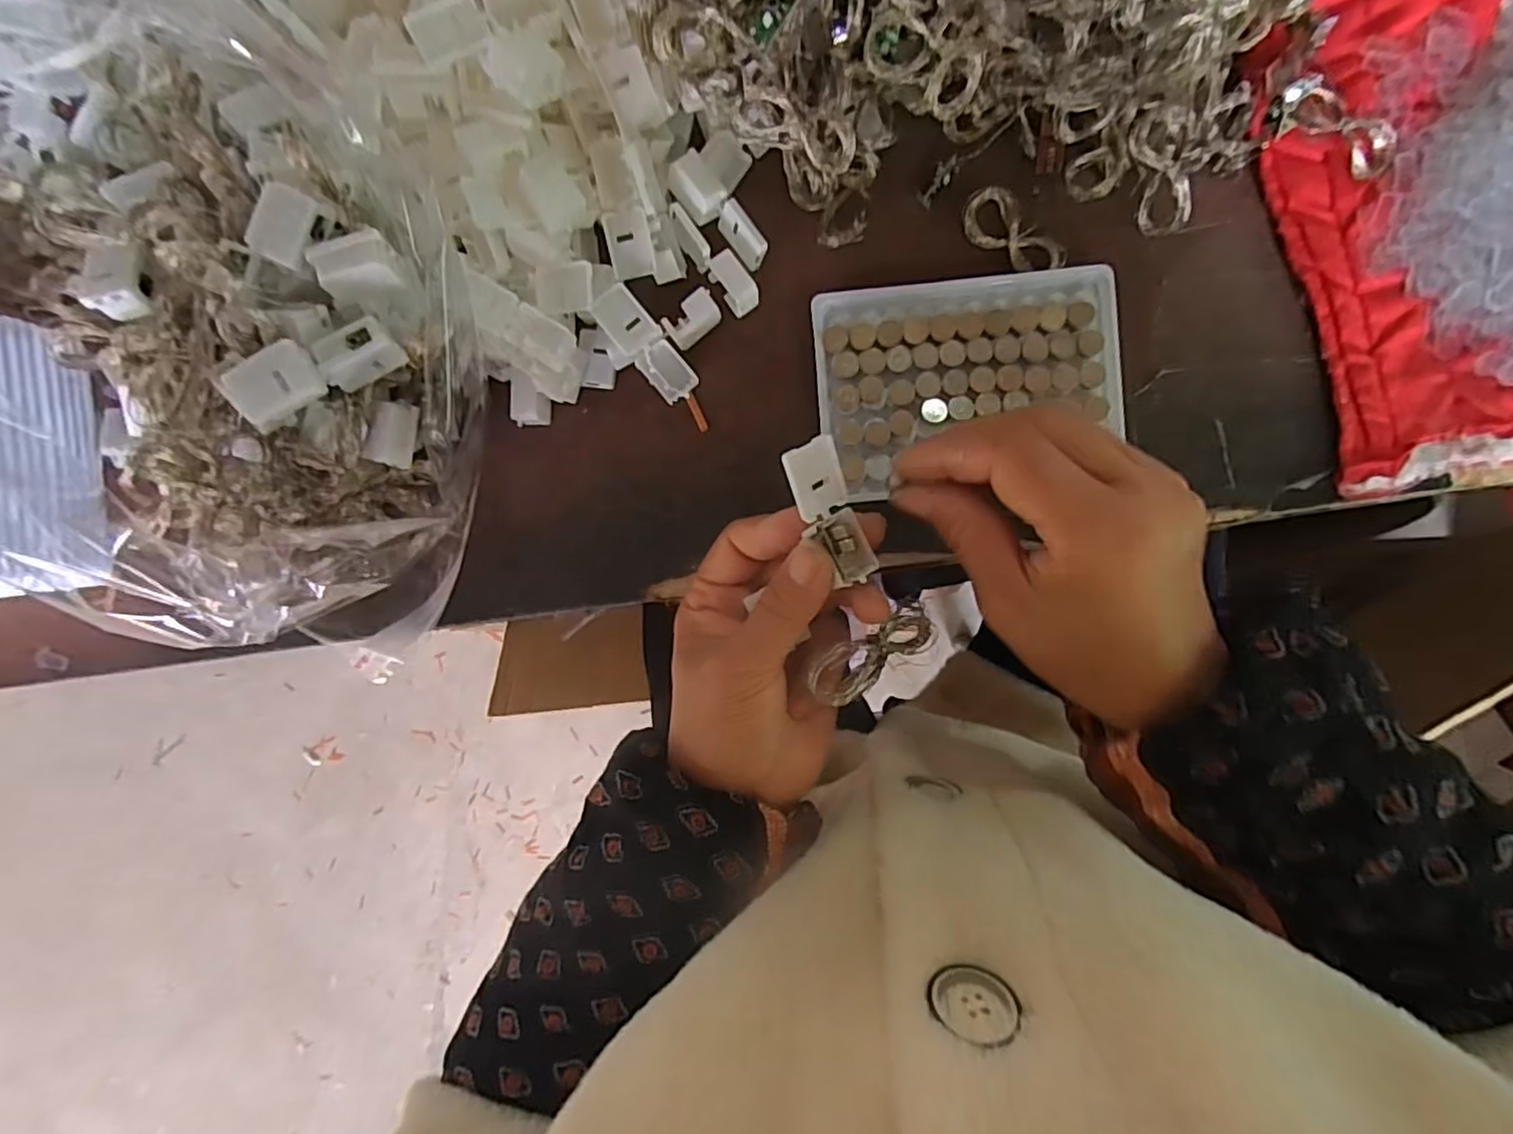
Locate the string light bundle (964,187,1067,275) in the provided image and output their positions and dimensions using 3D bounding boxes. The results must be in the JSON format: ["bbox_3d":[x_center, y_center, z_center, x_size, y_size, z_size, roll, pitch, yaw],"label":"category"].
[{"bbox_3d":[0.114,-0.147,0.294,0.048,0.007,0.024,45,95,3],"label":"string light bundle"}]

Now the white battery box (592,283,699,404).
[{"bbox_3d":[-0.050,-0.101,0.301,0.020,0.007,0.055,-40,112,3],"label":"white battery box"}]

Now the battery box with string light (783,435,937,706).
[{"bbox_3d":[0.035,-0.001,0.246,0.050,0.024,0.095,-15,106,3],"label":"battery box with string light"}]

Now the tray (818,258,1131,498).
[{"bbox_3d":[0.092,-0.083,0.293,0.127,0.015,0.091,-6,90,6],"label":"tray"}]

